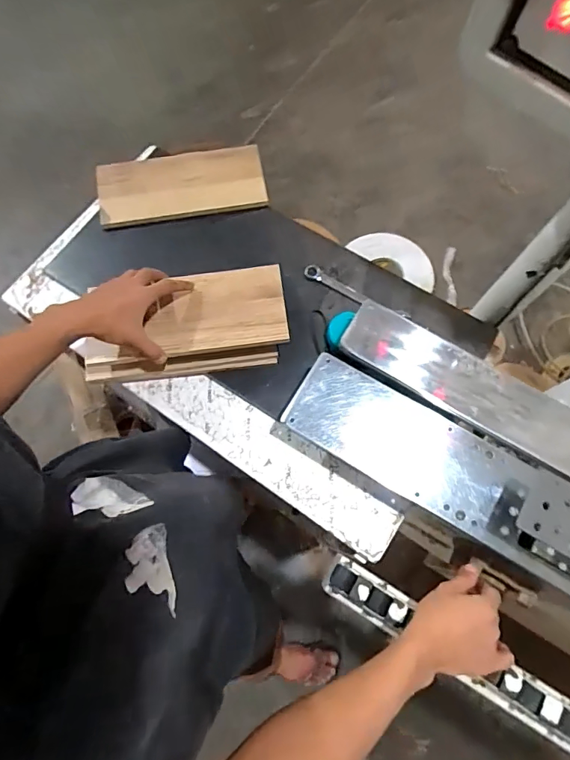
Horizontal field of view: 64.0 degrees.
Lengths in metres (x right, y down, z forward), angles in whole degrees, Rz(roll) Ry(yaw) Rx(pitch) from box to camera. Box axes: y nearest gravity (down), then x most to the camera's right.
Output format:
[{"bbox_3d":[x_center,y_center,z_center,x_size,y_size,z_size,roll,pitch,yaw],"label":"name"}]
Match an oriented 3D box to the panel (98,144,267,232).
[{"bbox_3d":[-0.184,-0.352,0.819,0.291,0.019,0.124,-11,83,-6],"label":"panel"}]

